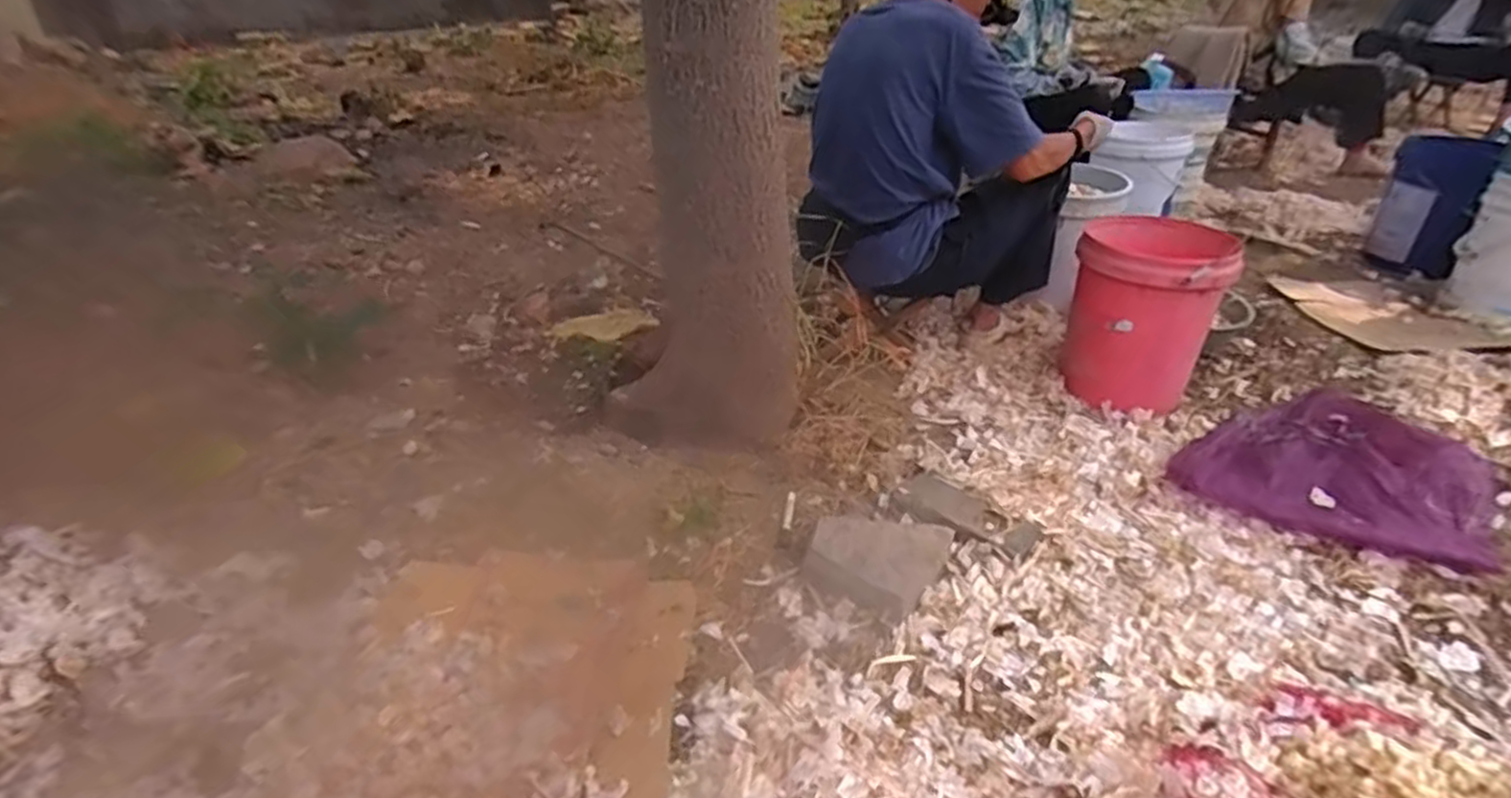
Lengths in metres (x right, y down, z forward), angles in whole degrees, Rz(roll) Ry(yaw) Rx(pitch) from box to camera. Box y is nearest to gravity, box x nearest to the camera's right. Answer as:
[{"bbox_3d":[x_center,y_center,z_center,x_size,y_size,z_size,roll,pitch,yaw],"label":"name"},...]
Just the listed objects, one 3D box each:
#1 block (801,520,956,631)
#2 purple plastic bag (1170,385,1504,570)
[{"bbox_3d":[0.219,0.273,1.282,0.198,0.076,0.223,23,39,35],"label":"block"},{"bbox_3d":[1.199,0.134,1.481,0.512,0.122,0.475,-25,38,-34],"label":"purple plastic bag"}]

